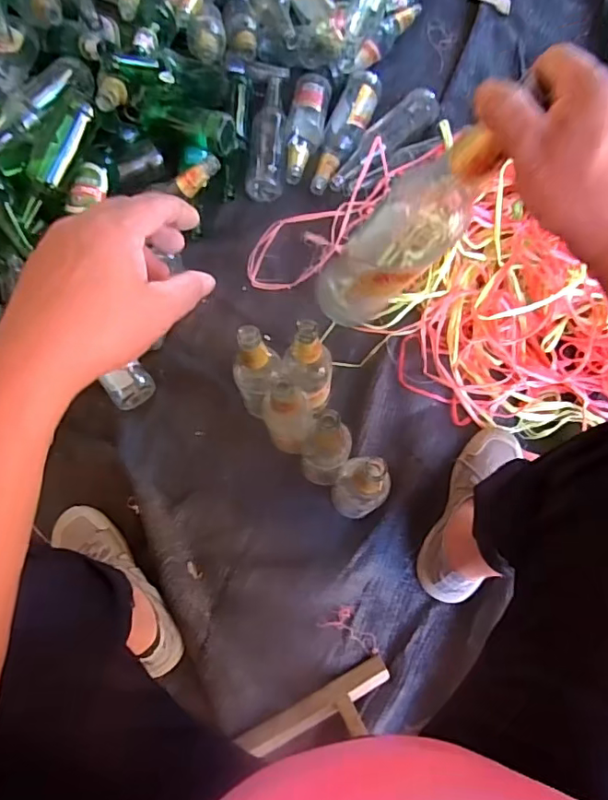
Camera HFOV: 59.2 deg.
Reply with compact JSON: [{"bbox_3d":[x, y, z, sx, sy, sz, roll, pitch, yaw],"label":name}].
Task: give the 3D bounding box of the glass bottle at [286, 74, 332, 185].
[{"bbox_3d":[0.003,-0.490,0.965,0.070,0.053,0.254,8,74,2],"label":"glass bottle"}]

